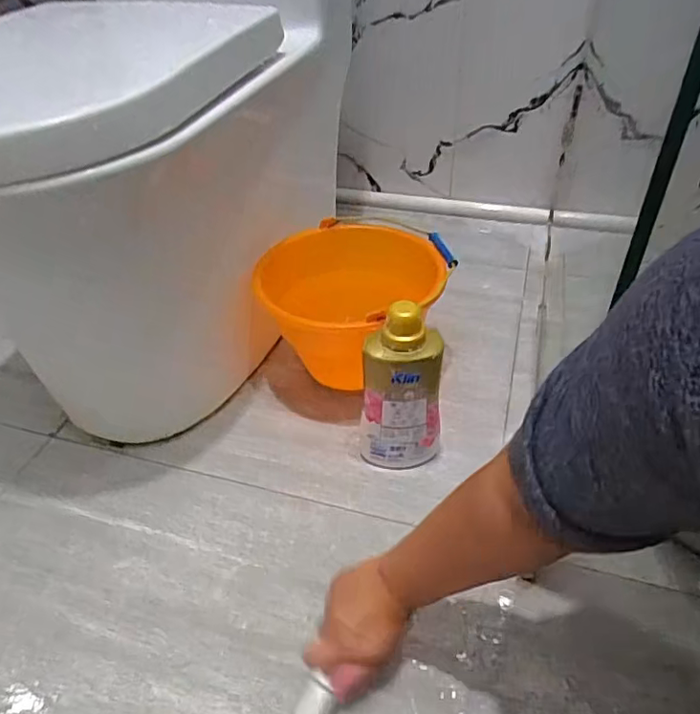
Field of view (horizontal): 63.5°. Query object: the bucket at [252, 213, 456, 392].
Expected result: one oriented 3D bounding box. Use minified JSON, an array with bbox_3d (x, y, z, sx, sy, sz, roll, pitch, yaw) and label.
[{"bbox_3d":[0.025,-0.061,0.834,0.271,0.188,0.271,-2,41,1],"label":"bucket"}]

